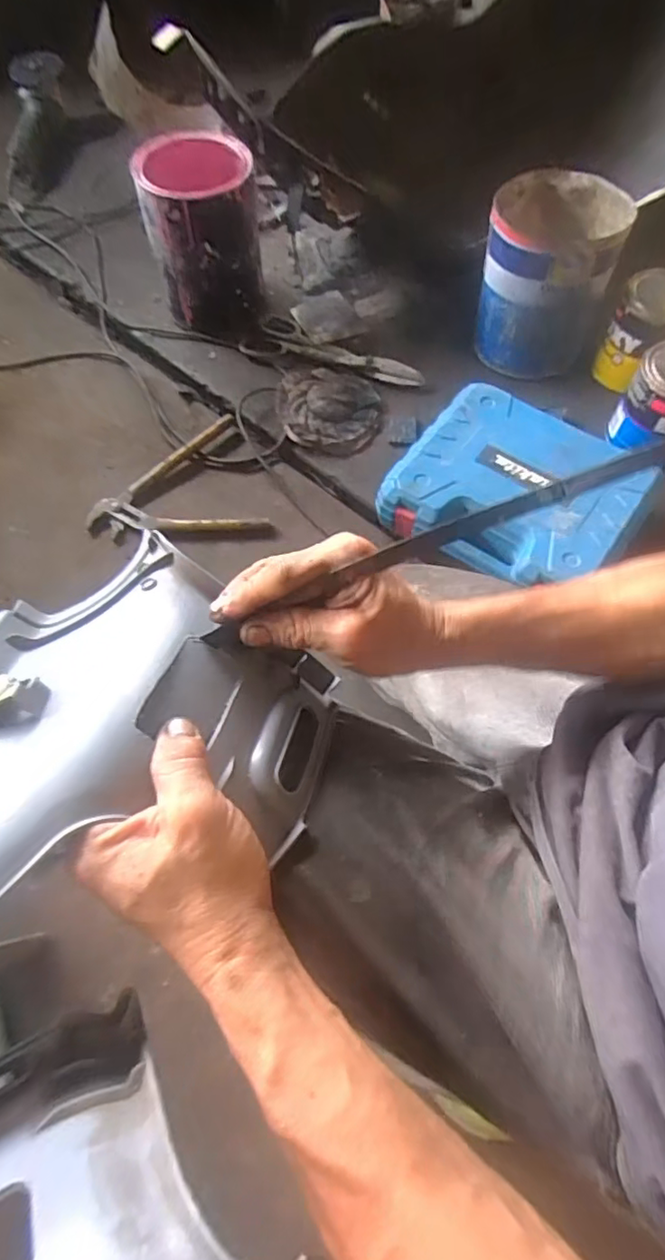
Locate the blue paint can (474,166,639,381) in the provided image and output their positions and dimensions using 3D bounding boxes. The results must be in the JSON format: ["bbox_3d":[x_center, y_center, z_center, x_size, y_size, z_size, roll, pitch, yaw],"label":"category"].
[{"bbox_3d":[0.302,-0.505,0.856,0.173,0.191,0.160,8,67,5],"label":"blue paint can"}]

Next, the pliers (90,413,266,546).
[{"bbox_3d":[-0.222,-0.184,0.802,0.225,0.022,0.181,-19,67,-6],"label":"pliers"}]

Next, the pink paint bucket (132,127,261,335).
[{"bbox_3d":[-0.192,-0.594,0.905,0.161,0.201,0.167,-1,67,2],"label":"pink paint bucket"}]

